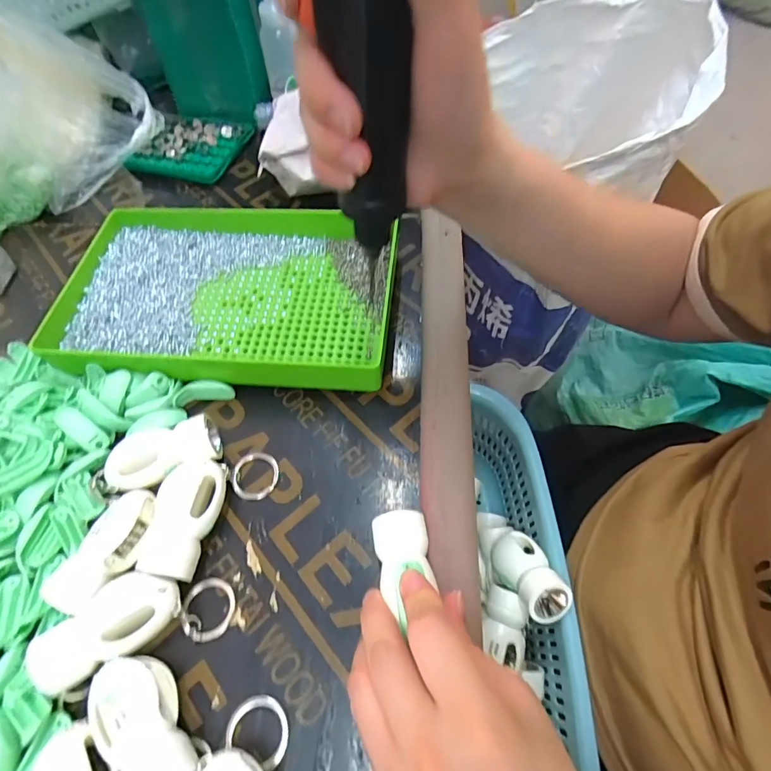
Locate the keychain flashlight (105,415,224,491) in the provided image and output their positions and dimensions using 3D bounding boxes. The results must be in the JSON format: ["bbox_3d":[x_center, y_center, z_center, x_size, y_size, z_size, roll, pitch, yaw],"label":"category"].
[{"bbox_3d":[-0.140,0.043,0.277,0.063,0.018,0.033,-20,62,-9],"label":"keychain flashlight"}]

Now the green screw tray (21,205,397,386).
[{"bbox_3d":[-0.121,-0.072,0.339,0.251,0.036,0.160,2,61,4],"label":"green screw tray"}]

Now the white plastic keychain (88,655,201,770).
[{"bbox_3d":[-0.114,0.158,0.208,0.067,0.028,0.034,32,67,19],"label":"white plastic keychain"}]

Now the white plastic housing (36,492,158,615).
[{"bbox_3d":[-0.155,0.091,0.247,0.030,0.017,0.066,20,63,13],"label":"white plastic housing"}]

